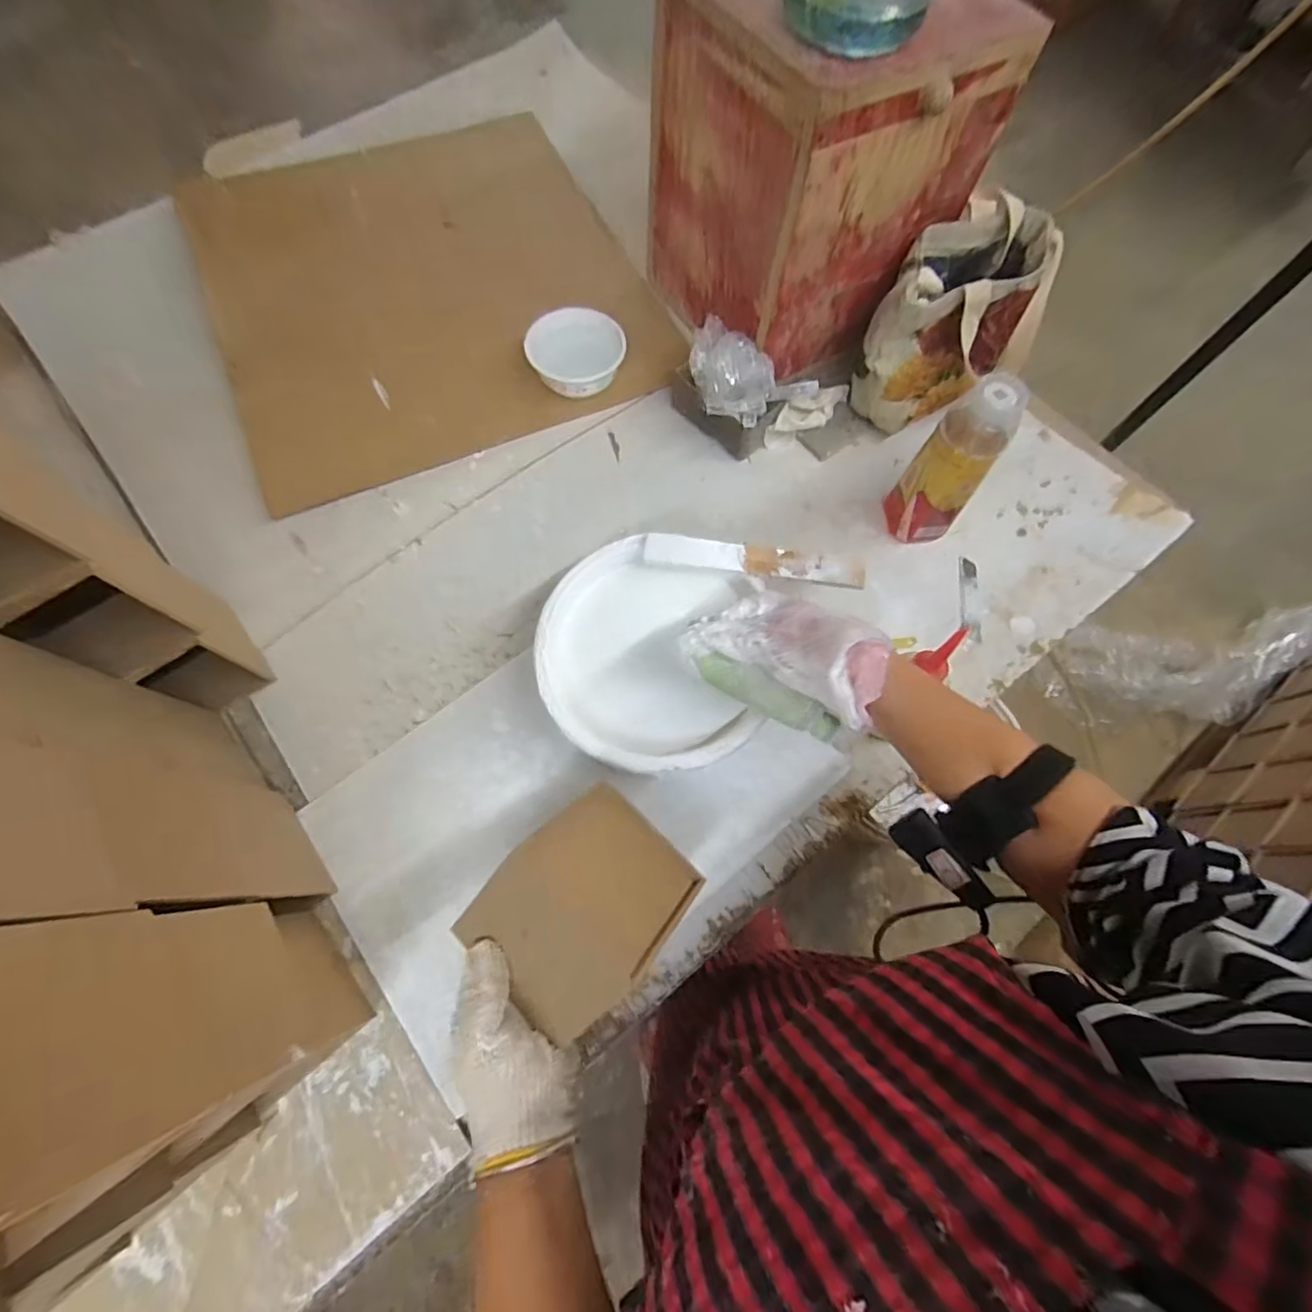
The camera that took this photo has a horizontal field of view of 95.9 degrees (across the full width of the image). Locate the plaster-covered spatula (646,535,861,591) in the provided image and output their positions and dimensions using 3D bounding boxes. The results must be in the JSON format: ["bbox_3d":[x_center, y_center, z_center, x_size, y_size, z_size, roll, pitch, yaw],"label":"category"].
[{"bbox_3d":[0.090,-0.090,0.546,0.199,0.008,0.031,8,70,3],"label":"plaster-covered spatula"}]

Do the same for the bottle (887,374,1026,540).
[{"bbox_3d":[0.293,-0.185,0.590,0.065,0.186,0.052,0,70,0],"label":"bottle"}]

